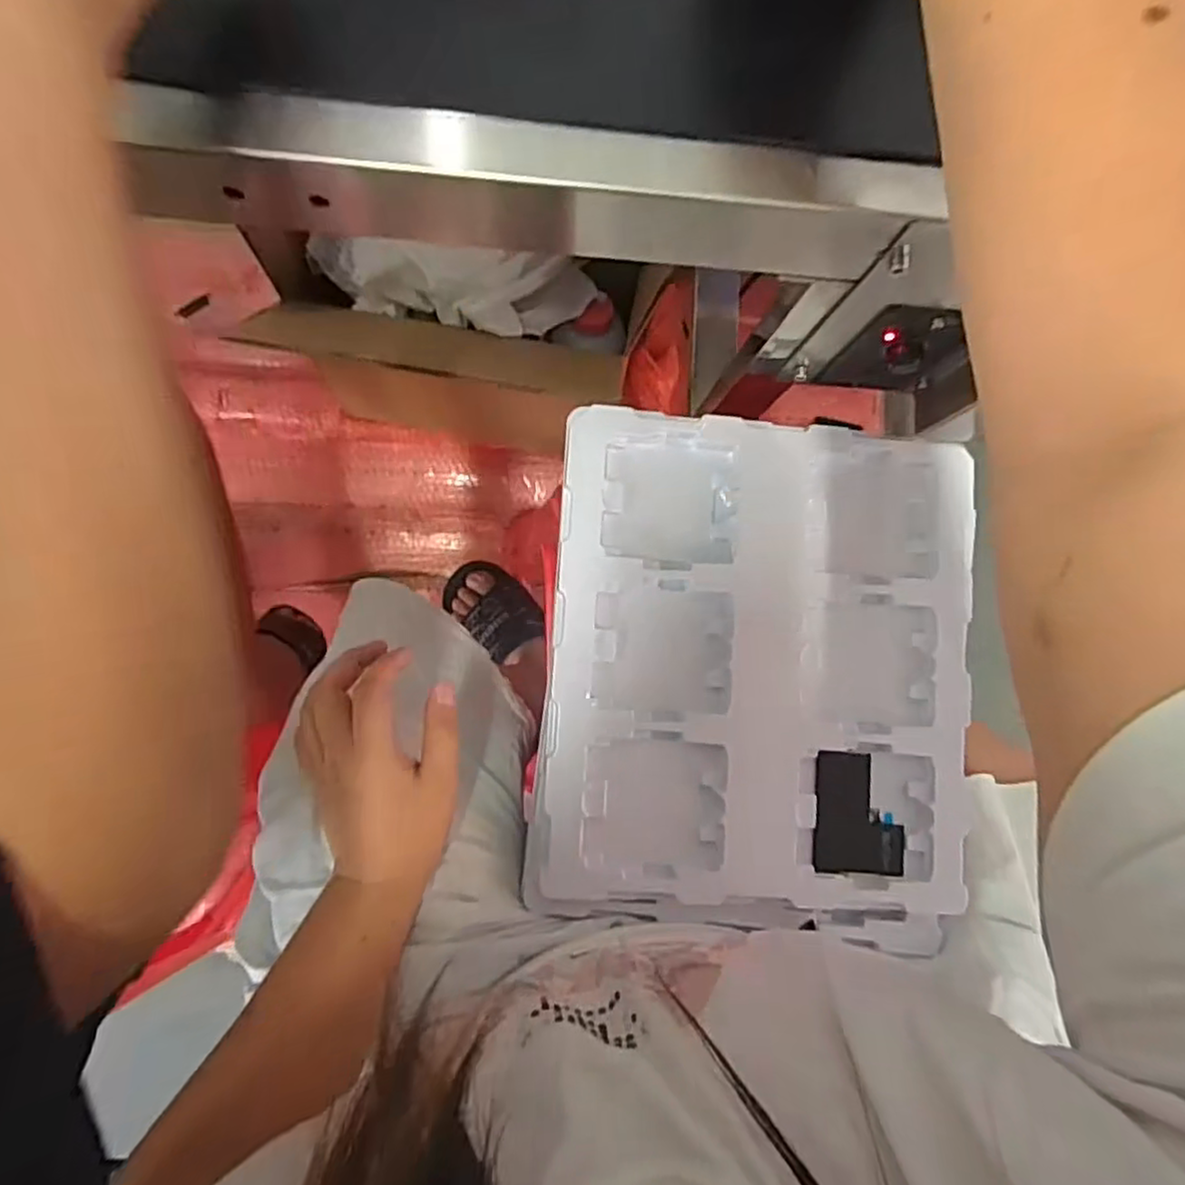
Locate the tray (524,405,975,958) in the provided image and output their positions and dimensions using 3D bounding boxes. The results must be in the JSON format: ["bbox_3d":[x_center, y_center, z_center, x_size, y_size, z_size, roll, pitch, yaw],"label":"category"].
[{"bbox_3d":[0.113,0.052,0.450,0.283,0.025,0.329,6,85,-5],"label":"tray"}]

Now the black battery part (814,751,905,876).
[{"bbox_3d":[0.173,0.144,0.439,0.055,0.009,0.075,4,83,-4],"label":"black battery part"}]

